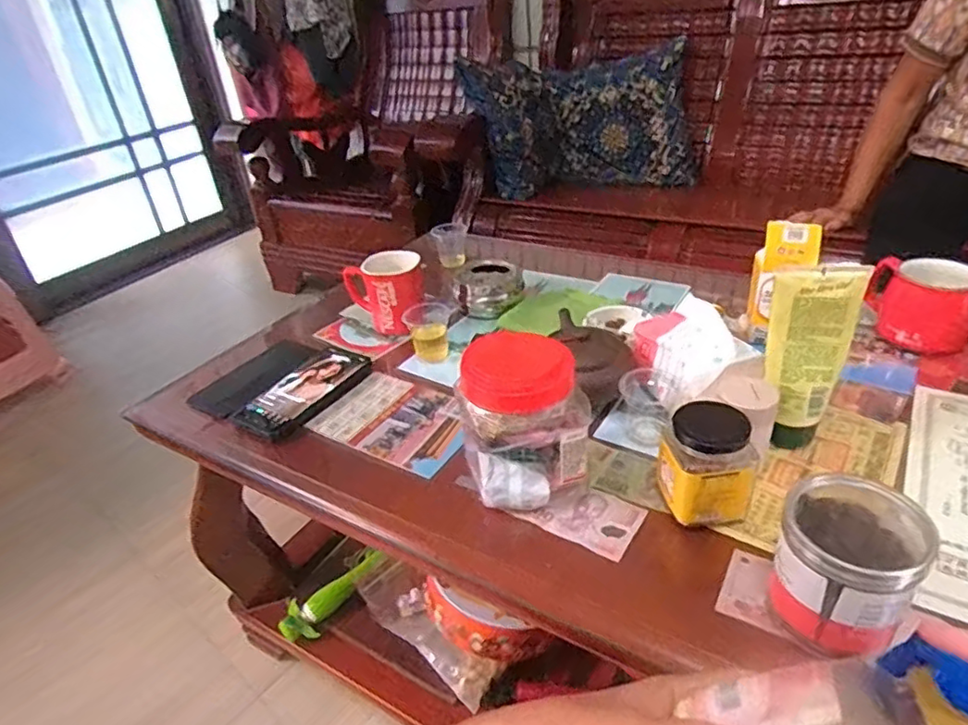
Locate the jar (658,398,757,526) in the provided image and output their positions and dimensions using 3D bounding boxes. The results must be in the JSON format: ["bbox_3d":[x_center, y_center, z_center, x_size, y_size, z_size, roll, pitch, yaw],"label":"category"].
[{"bbox_3d":[0.183,0.089,0.510,0.065,0.097,0.058,-3,33,4],"label":"jar"}]

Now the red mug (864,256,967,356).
[{"bbox_3d":[0.503,-0.071,0.701,0.106,0.089,0.073,16,38,30],"label":"red mug"}]

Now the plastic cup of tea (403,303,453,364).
[{"bbox_3d":[-0.071,-0.045,0.789,0.052,0.061,0.066,-5,32,2],"label":"plastic cup of tea"}]

